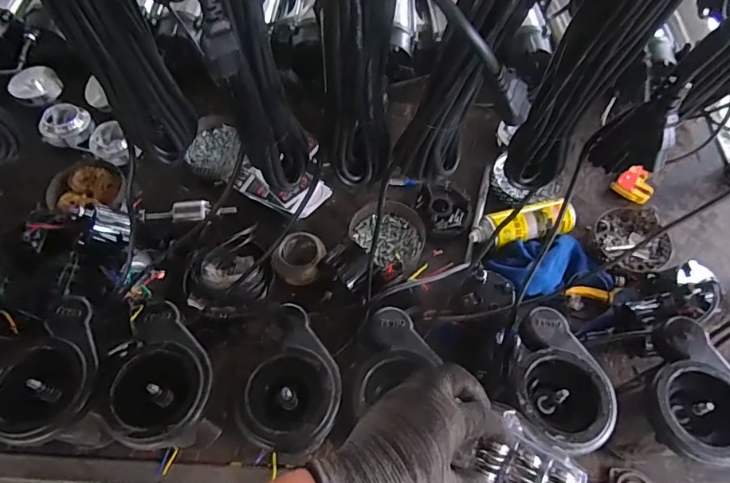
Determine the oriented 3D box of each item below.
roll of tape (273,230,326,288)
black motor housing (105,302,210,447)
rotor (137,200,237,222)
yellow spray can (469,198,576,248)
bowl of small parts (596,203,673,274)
[{"bbox_3d":[-0.114,0.026,0.792,0.087,0.052,0.085,0,63,0],"label":"roll of tape"},{"bbox_3d":[-0.251,0.170,0.570,0.127,0.069,0.158,-38,69,-17],"label":"black motor housing"},{"bbox_3d":[-0.320,-0.055,0.838,0.164,0.025,0.036,-4,63,-2],"label":"rotor"},{"bbox_3d":[0.285,-0.027,0.831,0.192,0.052,0.068,-10,63,-5],"label":"yellow spray can"},{"bbox_3d":[0.497,-0.011,0.849,0.129,0.039,0.126,0,63,0],"label":"bowl of small parts"}]

